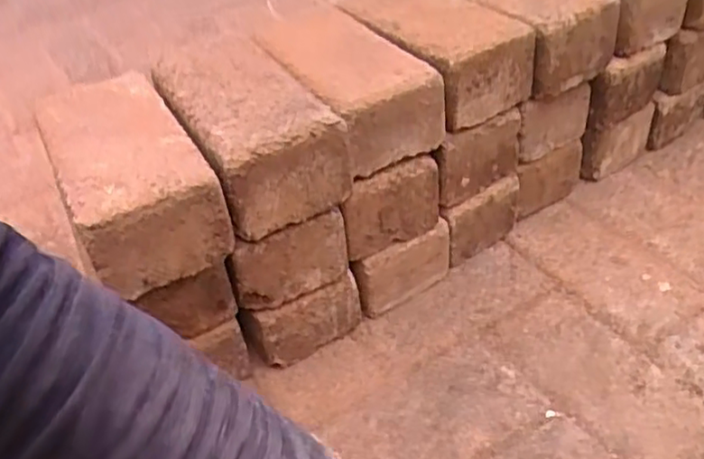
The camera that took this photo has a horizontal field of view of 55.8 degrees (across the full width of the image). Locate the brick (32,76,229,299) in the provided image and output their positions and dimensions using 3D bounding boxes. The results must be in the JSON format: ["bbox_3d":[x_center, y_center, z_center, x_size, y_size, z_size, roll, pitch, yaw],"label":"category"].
[{"bbox_3d":[-0.184,-0.045,0.542,0.105,0.075,0.204,-23,41,-20],"label":"brick"}]

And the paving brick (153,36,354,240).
[{"bbox_3d":[-0.094,-0.089,0.586,0.104,0.084,0.197,-22,41,-19],"label":"paving brick"}]

